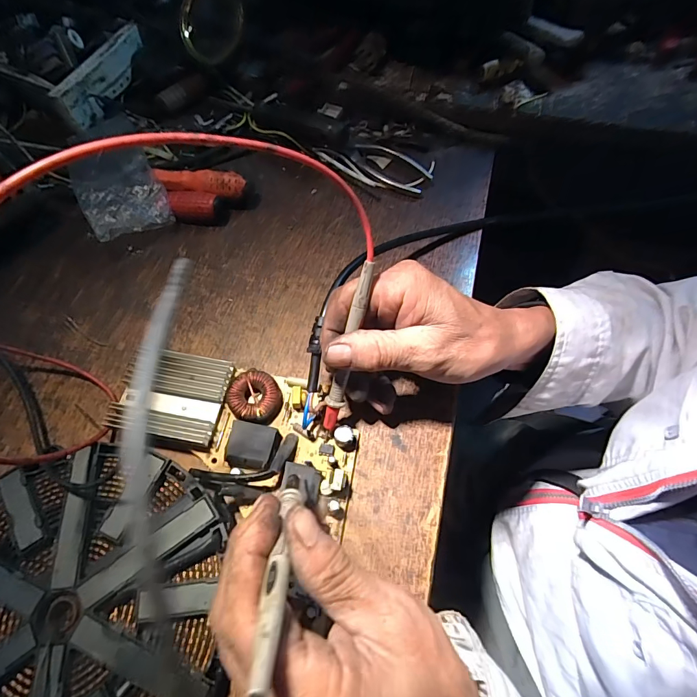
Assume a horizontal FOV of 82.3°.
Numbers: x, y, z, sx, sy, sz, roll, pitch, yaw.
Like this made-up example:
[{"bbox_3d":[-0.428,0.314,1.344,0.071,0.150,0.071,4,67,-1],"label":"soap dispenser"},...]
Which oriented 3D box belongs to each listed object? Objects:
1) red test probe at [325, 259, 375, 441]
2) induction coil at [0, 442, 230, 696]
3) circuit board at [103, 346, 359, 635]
[{"bbox_3d":[-0.001,0.004,0.245,0.010,0.114,0.006,17,22,5],"label":"red test probe"},{"bbox_3d":[-0.158,0.150,0.219,0.170,0.018,0.178,1,63,-2],"label":"induction coil"},{"bbox_3d":[-0.077,0.051,0.267,0.171,0.025,0.086,15,64,4],"label":"circuit board"}]

